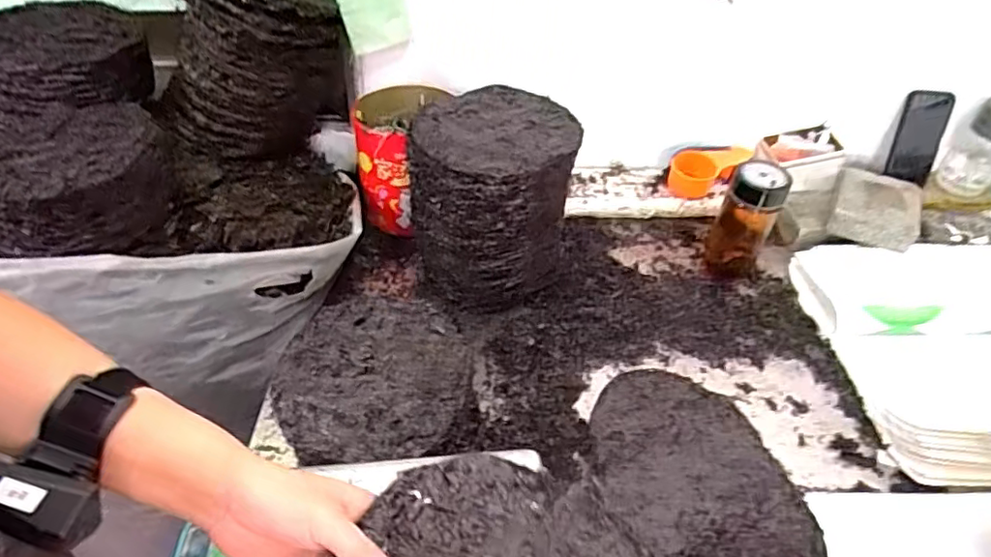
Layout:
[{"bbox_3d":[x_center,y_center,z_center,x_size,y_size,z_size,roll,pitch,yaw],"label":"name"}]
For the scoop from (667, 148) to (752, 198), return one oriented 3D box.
[{"bbox_3d":[0.368,-0.186,1.029,0.127,0.059,0.093,14,44,12],"label":"scoop"}]

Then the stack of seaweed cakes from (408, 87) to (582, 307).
[{"bbox_3d":[-0.004,-0.090,0.811,0.199,0.265,0.193,12,44,9],"label":"stack of seaweed cakes"}]

